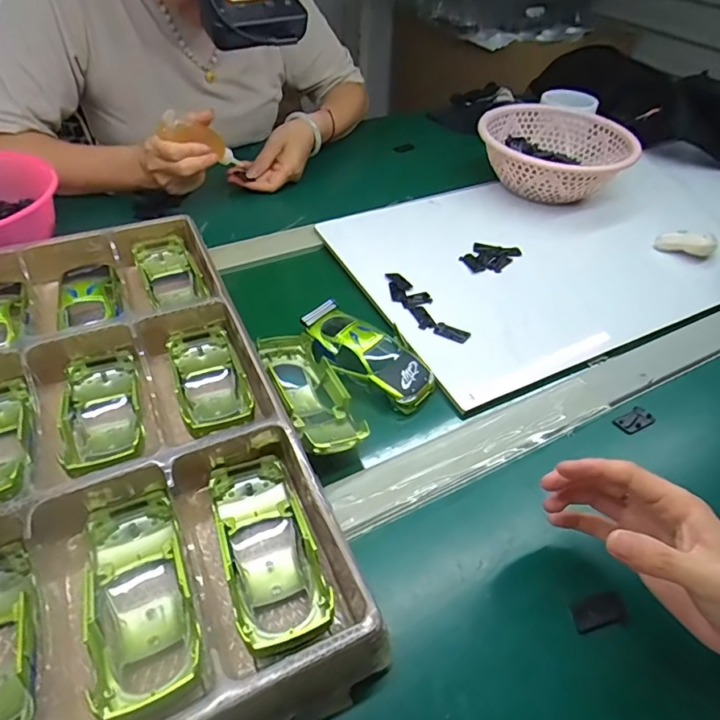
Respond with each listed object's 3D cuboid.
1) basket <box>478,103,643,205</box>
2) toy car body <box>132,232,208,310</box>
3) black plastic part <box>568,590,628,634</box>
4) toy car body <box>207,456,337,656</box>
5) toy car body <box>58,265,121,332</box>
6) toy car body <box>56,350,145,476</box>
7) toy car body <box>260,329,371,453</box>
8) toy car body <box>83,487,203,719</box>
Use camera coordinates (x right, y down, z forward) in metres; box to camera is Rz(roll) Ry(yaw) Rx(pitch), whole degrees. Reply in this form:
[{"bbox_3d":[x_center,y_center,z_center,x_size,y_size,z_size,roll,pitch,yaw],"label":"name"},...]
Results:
[{"bbox_3d":[0.260,-0.274,0.676,0.187,0.073,0.187,1,46,-1],"label":"basket"},{"bbox_3d":[-0.195,-0.089,0.508,0.055,0.029,0.093,-19,50,-20],"label":"toy car body"},{"bbox_3d":[0.151,0.159,0.314,0.034,0.007,0.017,-9,47,-11],"label":"black plastic part"},{"bbox_3d":[-0.057,0.113,0.309,0.053,0.031,0.126,-16,48,-17],"label":"toy car body"},{"bbox_3d":[-0.255,-0.065,0.467,0.052,0.025,0.099,-14,48,-16],"label":"toy car body"},{"bbox_3d":[-0.199,0.037,0.385,0.049,0.031,0.110,-14,48,-16],"label":"toy car body"},{"bbox_3d":[-0.041,0.027,0.415,0.050,0.036,0.135,-18,49,-19],"label":"toy car body"},{"bbox_3d":[-0.127,0.132,0.289,0.053,0.027,0.125,-17,49,-18],"label":"toy car body"}]

